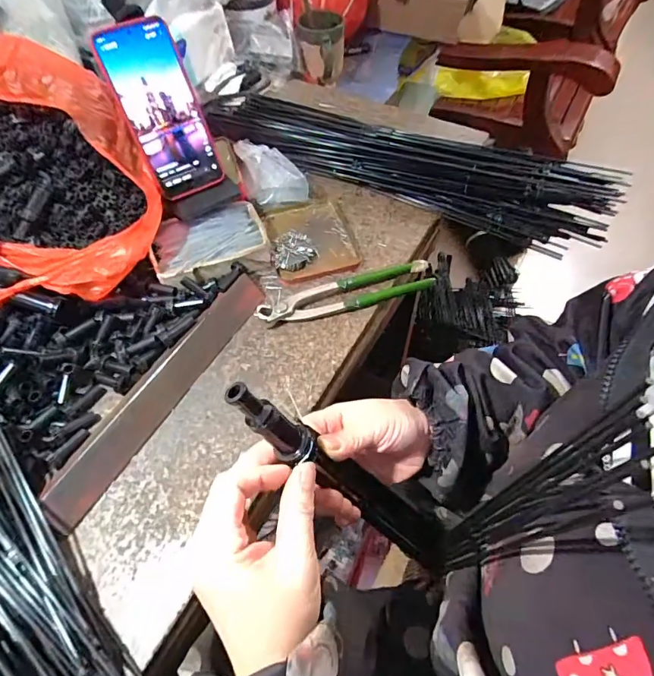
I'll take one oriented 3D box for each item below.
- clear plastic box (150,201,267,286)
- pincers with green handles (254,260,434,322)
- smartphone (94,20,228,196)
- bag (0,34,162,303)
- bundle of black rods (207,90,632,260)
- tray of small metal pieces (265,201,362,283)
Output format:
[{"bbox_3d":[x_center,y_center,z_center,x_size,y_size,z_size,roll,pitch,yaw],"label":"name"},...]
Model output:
[{"bbox_3d":[-0.135,-0.106,0.506,0.126,0.029,0.078,-20,61,-15],"label":"clear plastic box"},{"bbox_3d":[0.021,-0.053,0.484,0.195,0.018,0.047,-14,59,-5],"label":"pincers with green handles"},{"bbox_3d":[-0.172,-0.237,0.467,0.077,0.161,0.014,-27,32,-12],"label":"smartphone"},{"bbox_3d":[-0.298,-0.173,0.433,0.207,0.125,0.265,-27,61,-12],"label":"bag"},{"bbox_3d":[0.079,-0.253,0.595,0.577,0.042,0.143,22,63,16],"label":"bundle of black rods"},{"bbox_3d":[-0.022,-0.124,0.534,0.099,0.019,0.121,-17,59,-7],"label":"tray of small metal pieces"}]

